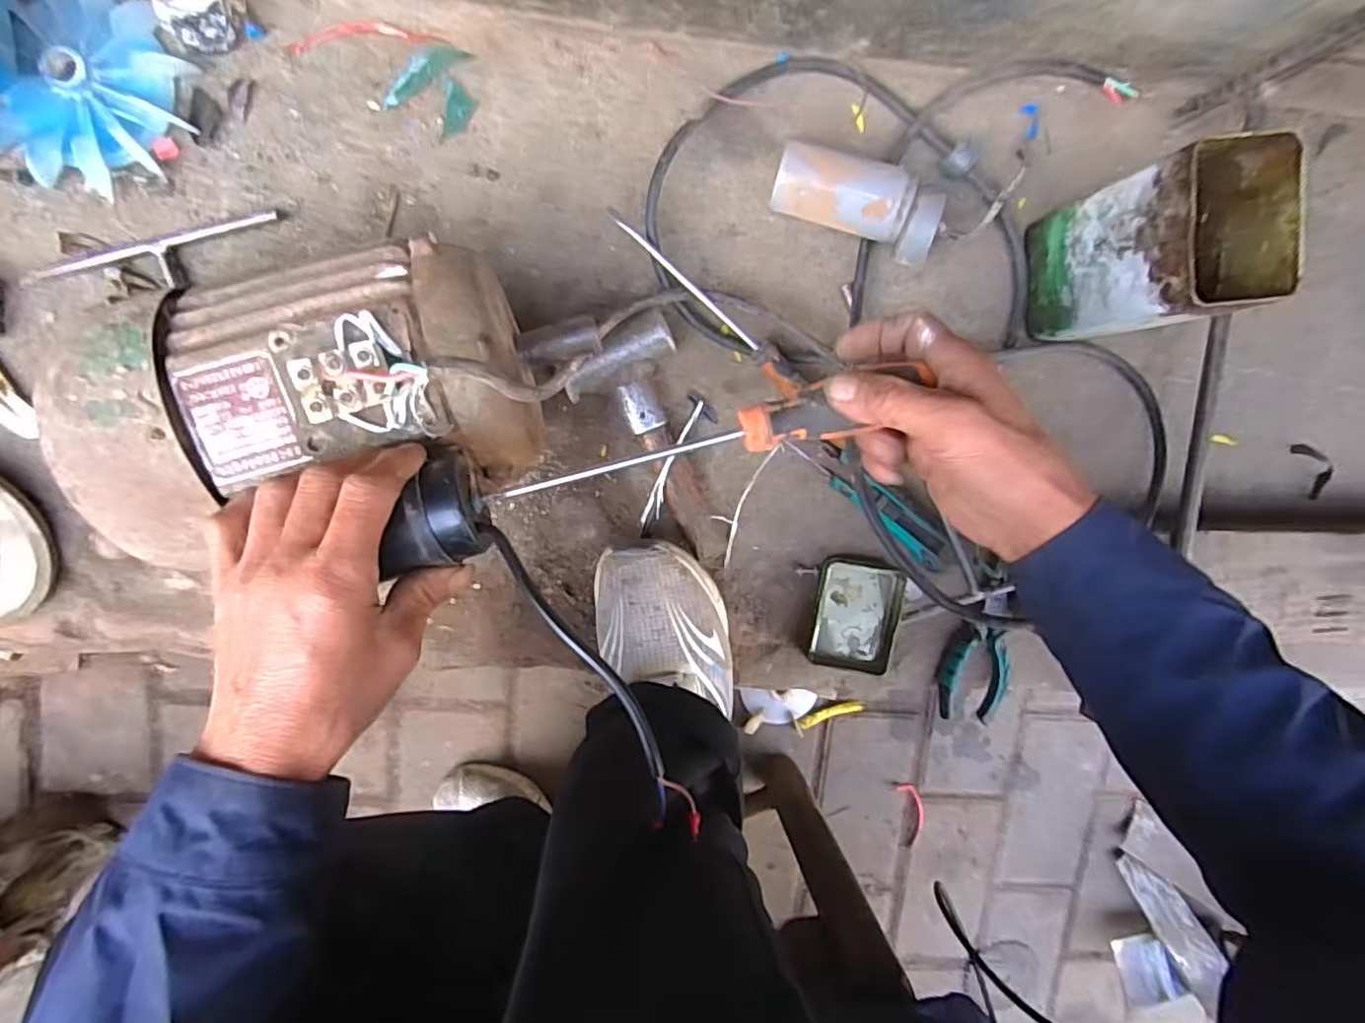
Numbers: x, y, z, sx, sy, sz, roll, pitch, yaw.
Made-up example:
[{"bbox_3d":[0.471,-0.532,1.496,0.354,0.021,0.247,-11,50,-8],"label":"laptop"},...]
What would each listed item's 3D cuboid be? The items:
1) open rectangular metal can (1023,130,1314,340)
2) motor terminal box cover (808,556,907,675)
[{"bbox_3d":[0.325,-0.181,0.456,0.077,0.159,0.100,-7,99,-4],"label":"open rectangular metal can"},{"bbox_3d":[0.149,0.089,0.542,0.070,0.023,0.091,8,97,-6],"label":"motor terminal box cover"}]

